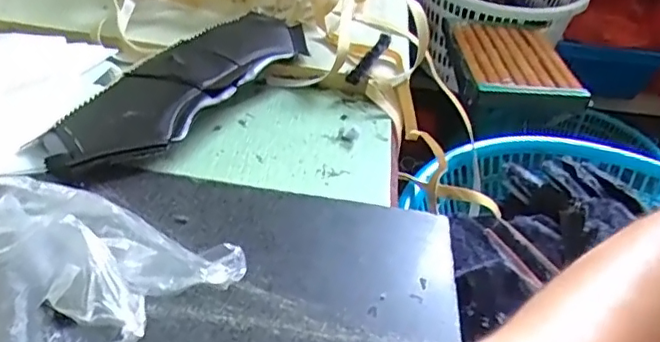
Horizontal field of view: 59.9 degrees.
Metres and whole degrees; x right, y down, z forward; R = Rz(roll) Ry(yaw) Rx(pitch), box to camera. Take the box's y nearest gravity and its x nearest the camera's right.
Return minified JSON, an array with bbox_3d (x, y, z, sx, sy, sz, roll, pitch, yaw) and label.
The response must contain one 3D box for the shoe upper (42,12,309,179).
[{"bbox_3d":[-0.127,-0.083,0.530,0.095,0.024,0.314,22,40,19],"label":"shoe upper"}]

